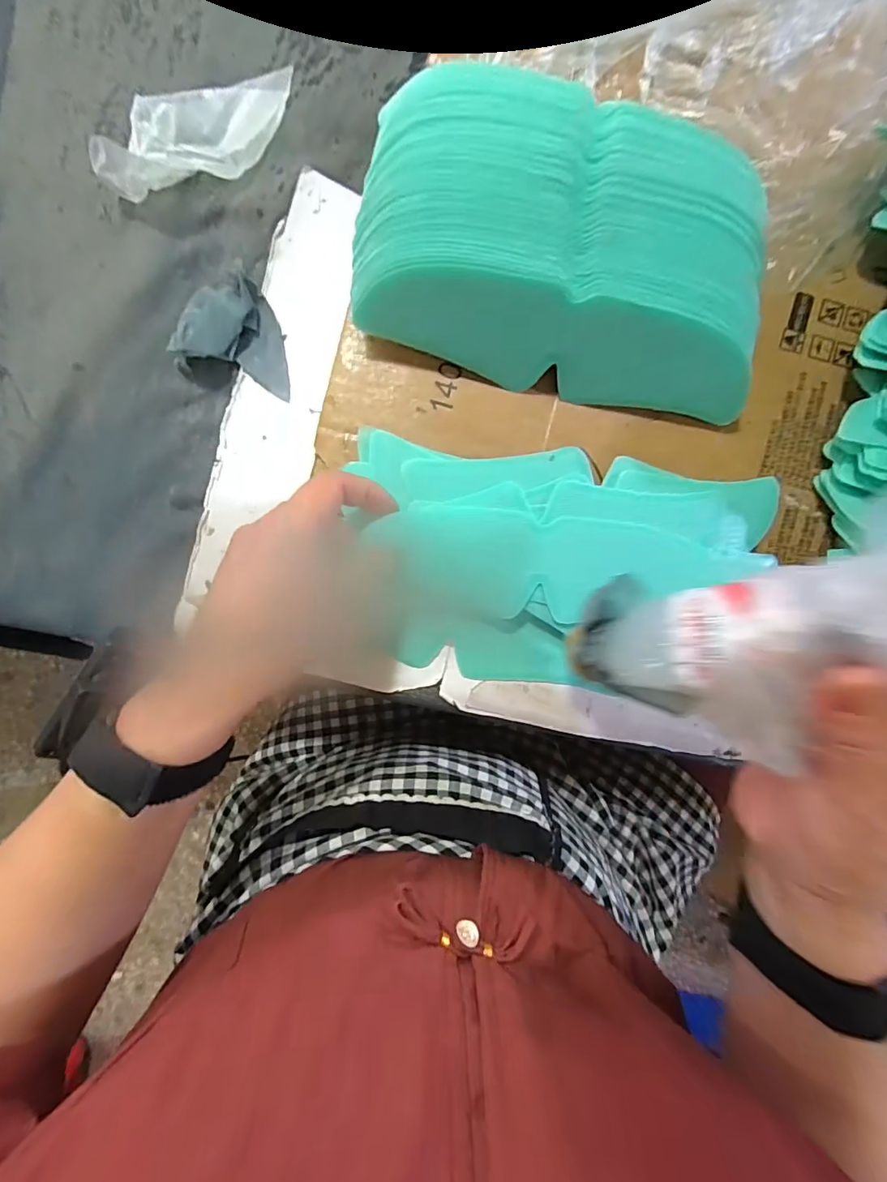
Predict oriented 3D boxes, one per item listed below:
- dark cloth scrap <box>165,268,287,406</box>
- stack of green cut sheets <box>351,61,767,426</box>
[{"bbox_3d":[-0.126,-0.155,0.295,0.064,0.008,0.063,5,103,-16],"label":"dark cloth scrap"},{"bbox_3d":[0.073,-0.198,0.280,0.236,0.055,0.158,8,90,-4],"label":"stack of green cut sheets"}]

